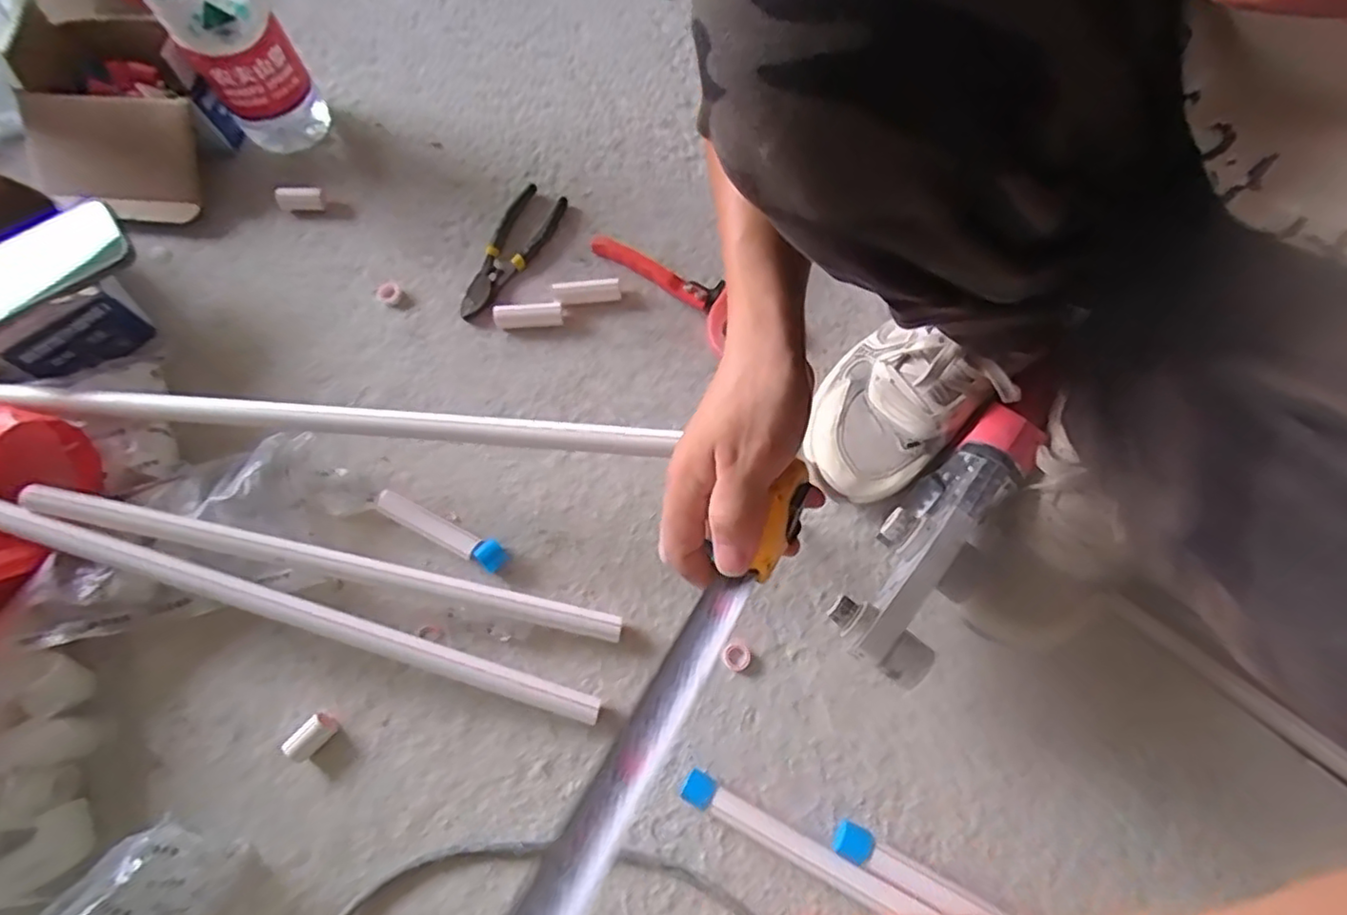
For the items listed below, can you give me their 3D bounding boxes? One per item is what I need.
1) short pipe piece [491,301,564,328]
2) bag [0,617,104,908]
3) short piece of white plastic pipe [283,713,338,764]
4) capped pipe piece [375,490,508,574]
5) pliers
[{"bbox_3d":[-0.136,-0.134,0.623,0.063,0.018,0.019,-8,71,-2],"label":"short pipe piece"},{"bbox_3d":[-0.490,0.222,0.495,0.111,0.048,0.202,-6,71,-1],"label":"bag"},{"bbox_3d":[-0.276,0.212,0.508,0.019,0.023,0.034,39,76,13],"label":"short piece of white plastic pipe"},{"bbox_3d":[-0.193,0.059,0.556,0.117,0.018,0.022,27,73,10],"label":"capped pipe piece"},{"bbox_3d":[-0.160,-0.202,0.649,0.053,0.016,0.157,24,73,9],"label":"pliers"}]

